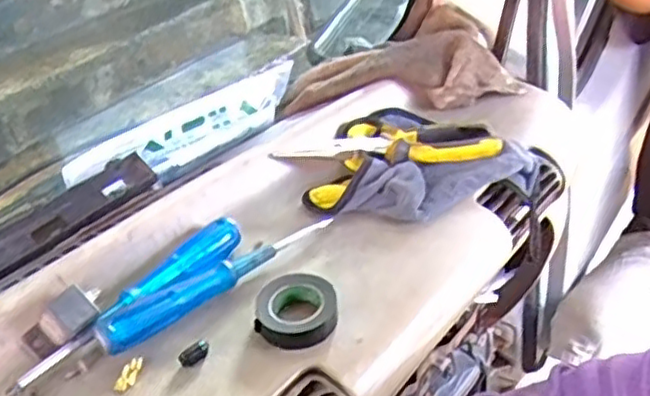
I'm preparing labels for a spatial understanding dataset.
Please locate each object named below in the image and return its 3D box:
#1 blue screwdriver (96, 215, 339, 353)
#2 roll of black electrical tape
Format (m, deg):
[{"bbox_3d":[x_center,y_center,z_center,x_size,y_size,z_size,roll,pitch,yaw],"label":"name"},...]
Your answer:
[{"bbox_3d":[-0.078,0.058,0.513,0.192,0.025,0.023,-28,40,-27],"label":"blue screwdriver"},{"bbox_3d":[-0.019,0.076,0.486,0.053,0.025,0.063,7,38,19],"label":"roll of black electrical tape"}]

